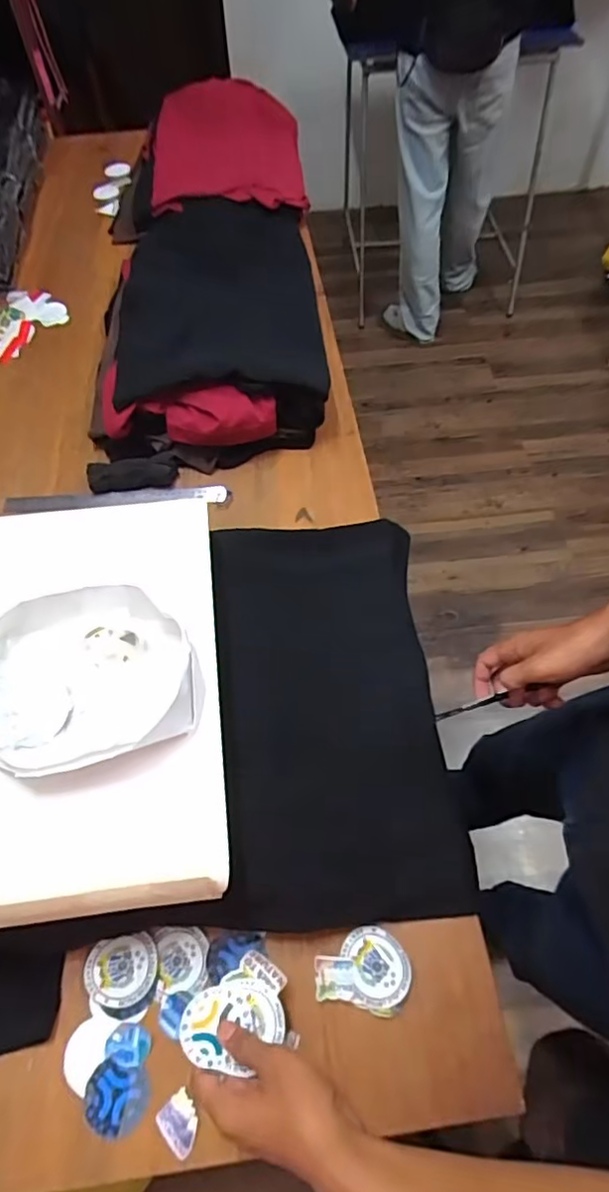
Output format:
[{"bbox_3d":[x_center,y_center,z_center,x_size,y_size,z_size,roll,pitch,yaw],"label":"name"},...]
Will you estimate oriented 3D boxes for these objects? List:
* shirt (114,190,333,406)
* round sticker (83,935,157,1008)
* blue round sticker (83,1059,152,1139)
[{"bbox_3d":[-0.135,-0.527,1.020,0.320,0.070,0.613,-1,52,-8],"label":"shirt"},{"bbox_3d":[-0.174,0.355,0.564,0.065,0.008,0.056,4,58,3],"label":"round sticker"},{"bbox_3d":[-0.163,0.437,0.518,0.054,0.004,0.049,7,58,5],"label":"blue round sticker"}]

